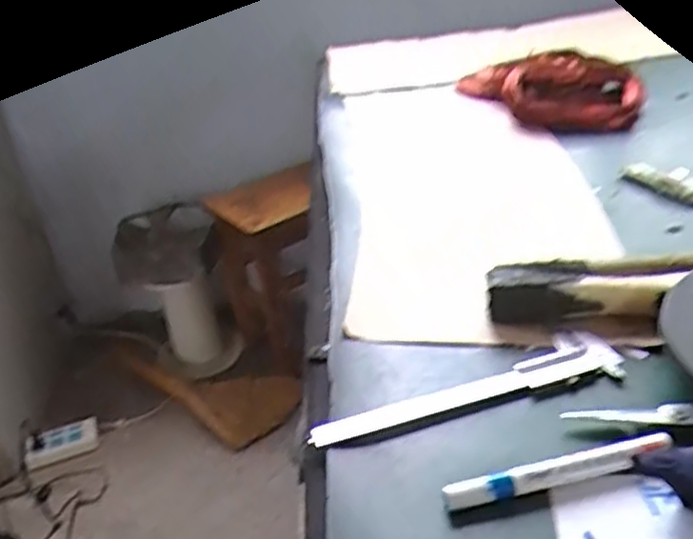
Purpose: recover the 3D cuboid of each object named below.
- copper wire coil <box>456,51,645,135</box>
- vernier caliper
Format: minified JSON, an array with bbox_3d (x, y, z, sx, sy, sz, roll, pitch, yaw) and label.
[{"bbox_3d":[0.294,-0.264,1.037,0.200,0.065,0.239,-11,31,-6],"label":"copper wire coil"},{"bbox_3d":[0.084,0.080,0.509,0.229,0.011,0.053,-13,31,-9],"label":"vernier caliper"}]

